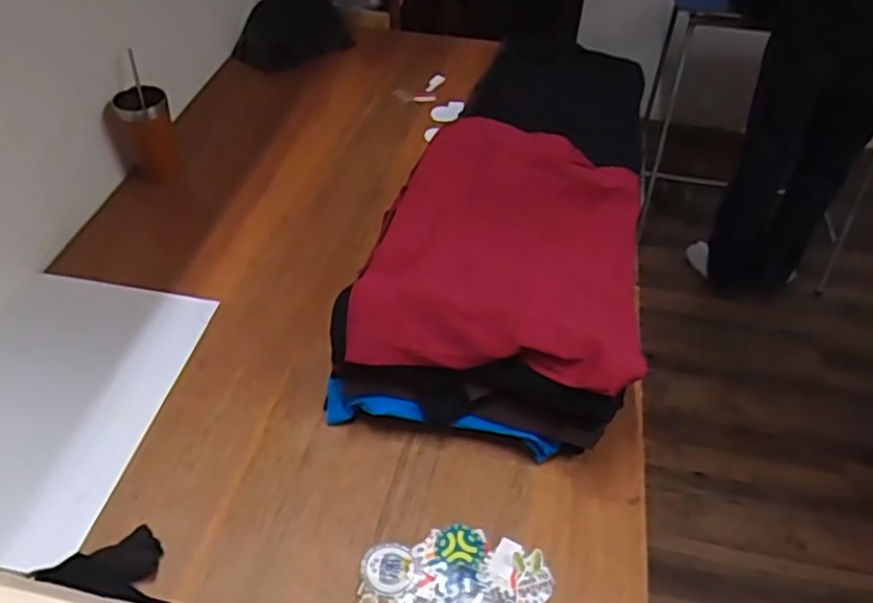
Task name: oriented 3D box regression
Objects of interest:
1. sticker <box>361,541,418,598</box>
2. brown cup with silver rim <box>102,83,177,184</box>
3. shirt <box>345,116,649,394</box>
[{"bbox_3d":[-0.051,0.287,0.743,0.057,0.008,0.058,1,45,-1],"label":"sticker"},{"bbox_3d":[-0.495,-0.283,1.150,0.097,0.133,0.099,1,45,-1],"label":"brown cup with silver rim"},{"bbox_3d":[0.109,-0.080,0.932,0.331,0.073,0.474,11,46,9],"label":"shirt"}]

